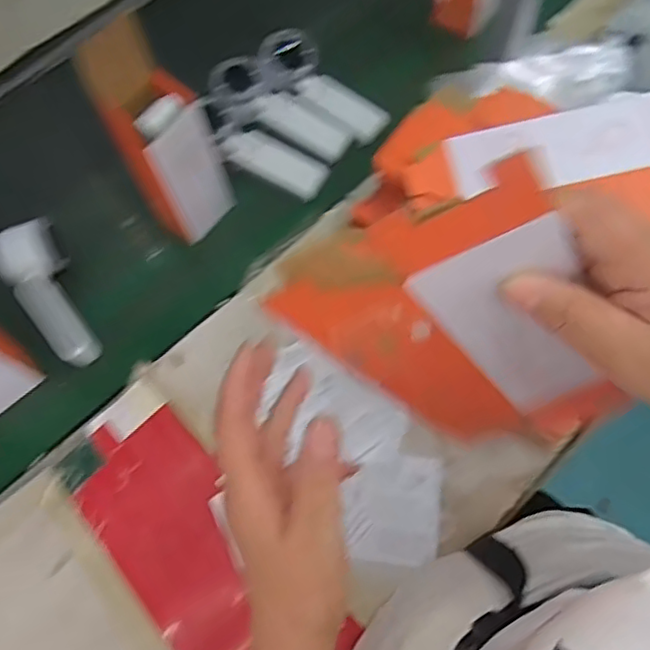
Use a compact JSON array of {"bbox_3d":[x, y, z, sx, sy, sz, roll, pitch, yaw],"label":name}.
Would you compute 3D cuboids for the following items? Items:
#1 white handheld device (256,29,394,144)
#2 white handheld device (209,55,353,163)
[{"bbox_3d":[-0.004,-0.272,0.706,0.163,0.060,0.072,36,74,15],"label":"white handheld device"},{"bbox_3d":[-0.052,-0.246,0.713,0.174,0.027,0.067,32,72,0],"label":"white handheld device"}]

